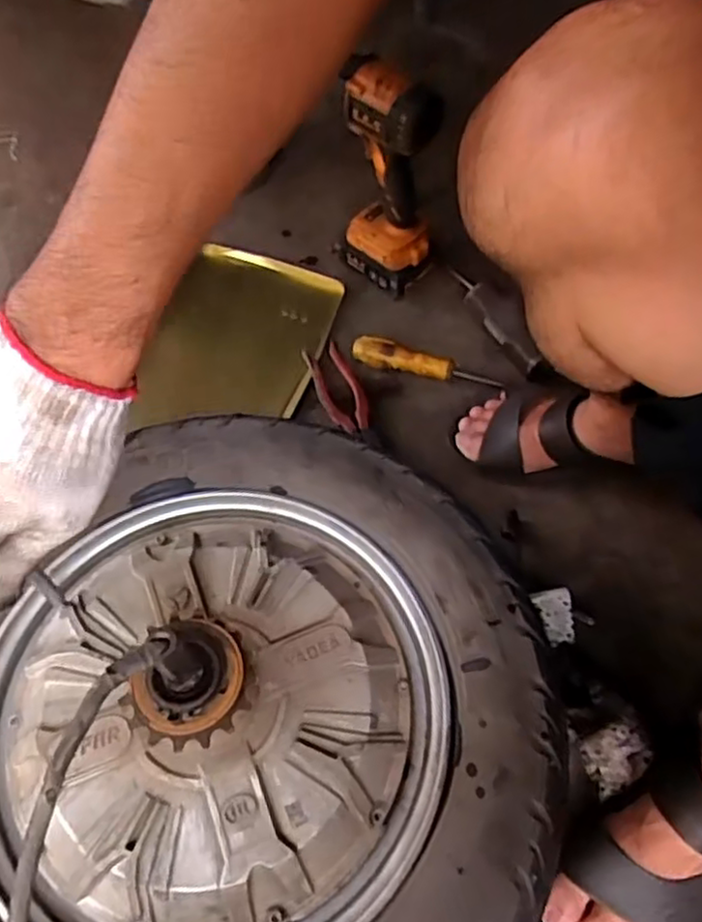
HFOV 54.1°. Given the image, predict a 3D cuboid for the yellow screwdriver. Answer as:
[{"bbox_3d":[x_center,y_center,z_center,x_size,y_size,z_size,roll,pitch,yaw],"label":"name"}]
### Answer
[{"bbox_3d":[0.083,-0.105,0.765,0.165,0.027,0.031,15,61,8],"label":"yellow screwdriver"}]

